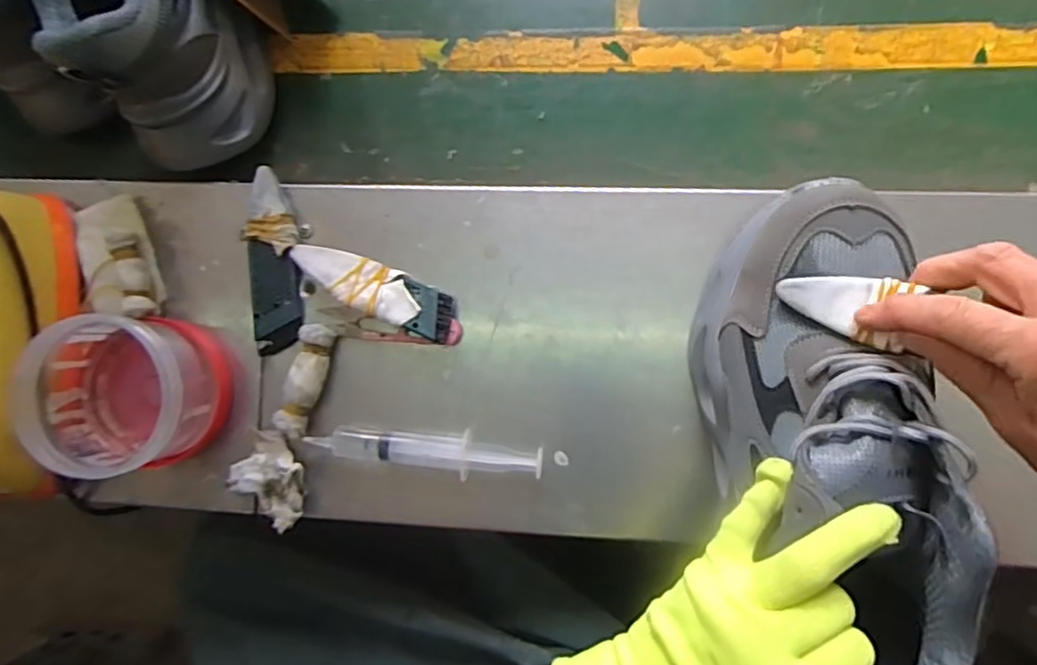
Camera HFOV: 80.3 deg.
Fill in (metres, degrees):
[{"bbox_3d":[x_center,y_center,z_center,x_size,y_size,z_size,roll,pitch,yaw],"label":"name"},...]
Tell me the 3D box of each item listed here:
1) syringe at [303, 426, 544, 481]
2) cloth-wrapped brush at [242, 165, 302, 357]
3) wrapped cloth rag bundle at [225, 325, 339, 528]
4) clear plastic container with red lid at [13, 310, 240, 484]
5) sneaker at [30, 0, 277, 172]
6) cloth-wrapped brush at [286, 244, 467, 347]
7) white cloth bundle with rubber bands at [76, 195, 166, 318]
[{"bbox_3d":[-0.063,0.082,0.423,0.156,0.022,0.029,0,83,10],"label":"syringe"},{"bbox_3d":[-0.175,-0.051,0.439,0.034,0.019,0.126,-6,82,9],"label":"cloth-wrapped brush"},{"bbox_3d":[-0.166,0.062,0.426,0.050,0.020,0.137,8,84,11],"label":"wrapped cloth rag bundle"},{"bbox_3d":[-0.263,0.040,0.416,0.103,0.067,0.108,0,88,6],"label":"clear plastic container with red lid"},{"bbox_3d":[-0.255,-0.271,0.431,0.100,0.141,0.279,-8,81,9],"label":"sneaker"},{"bbox_3d":[-0.098,-0.029,0.430,0.127,0.020,0.034,22,87,12],"label":"cloth-wrapped brush"},{"bbox_3d":[-0.293,-0.053,0.443,0.056,0.034,0.090,-9,81,9],"label":"white cloth bundle with rubber bands"}]

